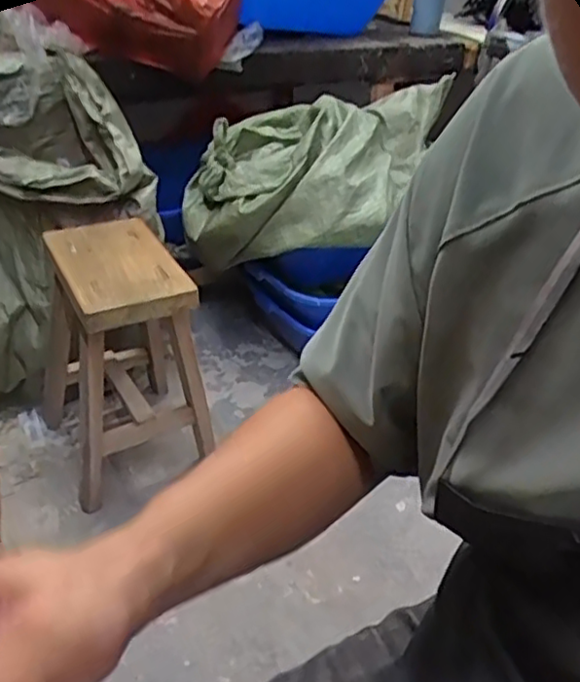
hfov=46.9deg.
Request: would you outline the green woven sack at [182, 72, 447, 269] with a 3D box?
[{"bbox_3d":[0.074,-0.417,1.591,0.436,0.273,0.630,22,37,24],"label":"green woven sack"}]

